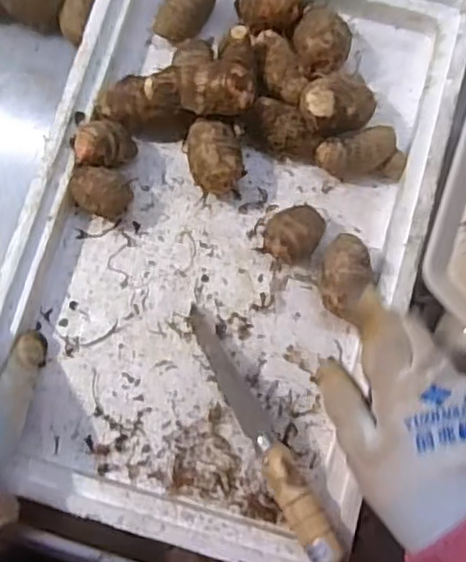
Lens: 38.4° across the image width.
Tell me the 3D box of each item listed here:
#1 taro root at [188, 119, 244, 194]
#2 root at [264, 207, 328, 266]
[{"bbox_3d":[-0.012,-0.094,0.520,0.041,0.039,0.057,-2,80,2],"label":"taro root"},{"bbox_3d":[0.047,-0.034,0.506,0.038,0.044,0.046,28,83,7],"label":"root"}]

